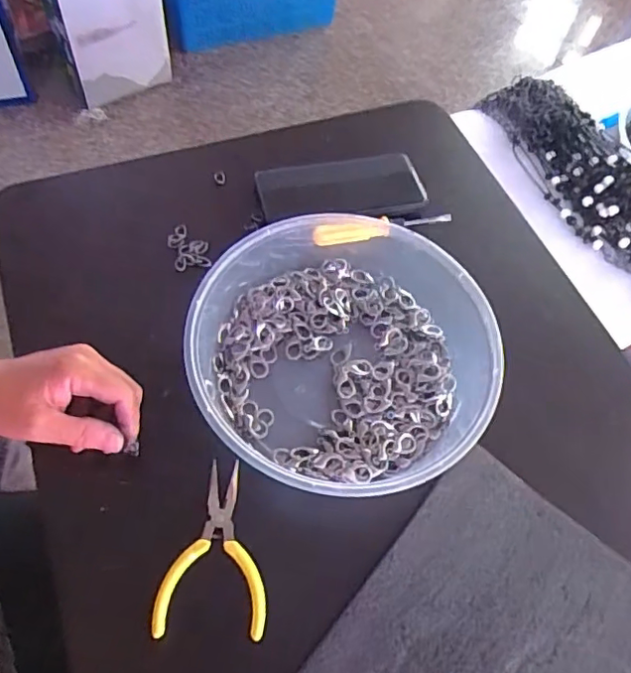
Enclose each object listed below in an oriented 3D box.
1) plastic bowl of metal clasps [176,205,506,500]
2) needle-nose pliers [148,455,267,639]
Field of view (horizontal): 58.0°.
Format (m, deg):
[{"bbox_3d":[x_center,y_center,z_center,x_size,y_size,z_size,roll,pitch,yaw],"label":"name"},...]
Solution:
[{"bbox_3d":[0.024,0.013,0.458,0.228,0.057,0.234,2,61,-4],"label":"plastic bowl of metal clasps"},{"bbox_3d":[-0.070,0.148,0.405,0.073,0.012,0.114,4,61,-3],"label":"needle-nose pliers"}]

